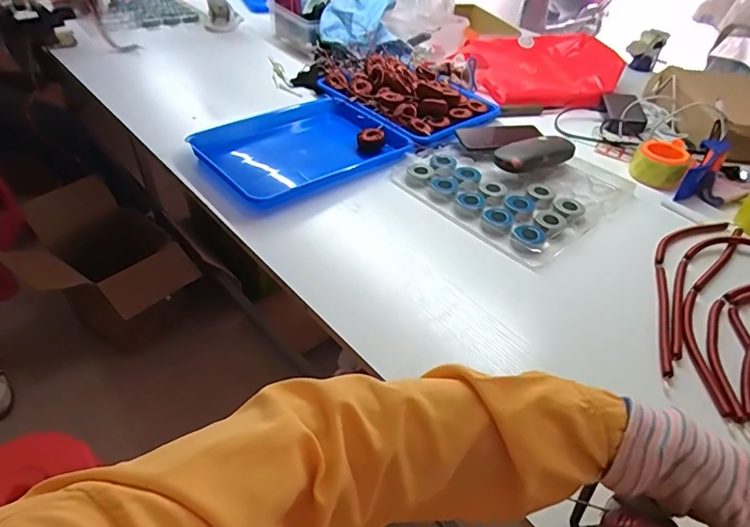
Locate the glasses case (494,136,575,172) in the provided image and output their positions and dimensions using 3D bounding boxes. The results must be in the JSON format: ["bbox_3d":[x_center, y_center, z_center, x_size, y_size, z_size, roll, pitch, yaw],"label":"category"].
[{"bbox_3d":[0.271,-0.189,0.820,0.141,0.029,0.067,-20,47,-25],"label":"glasses case"}]

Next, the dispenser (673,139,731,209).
[{"bbox_3d":[0.571,-0.153,0.812,0.073,0.058,0.147,31,70,27],"label":"dispenser"}]

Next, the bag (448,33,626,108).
[{"bbox_3d":[0.388,-0.456,1.125,0.331,0.082,0.302,-4,42,-10],"label":"bag"}]

